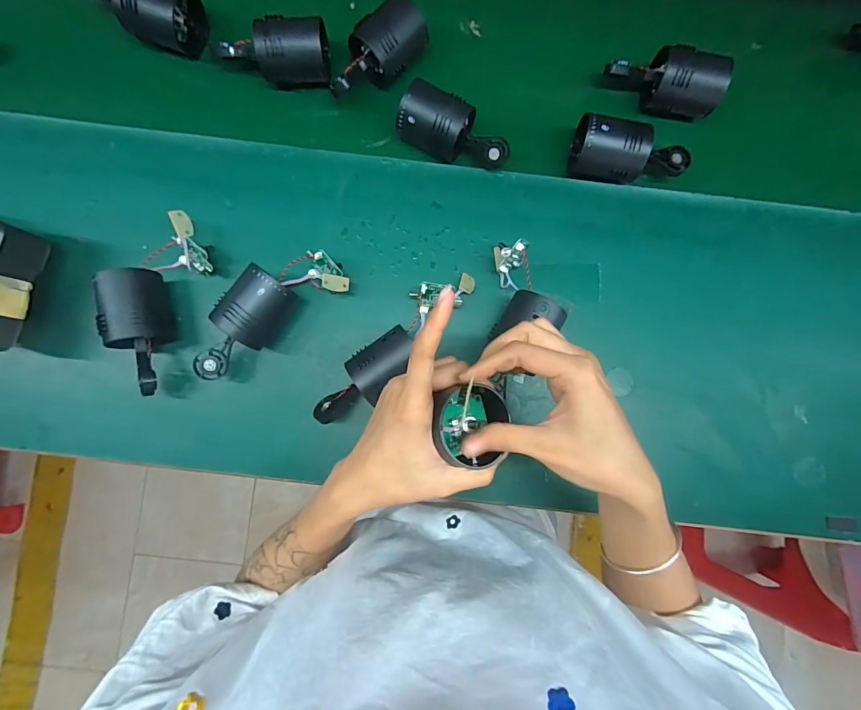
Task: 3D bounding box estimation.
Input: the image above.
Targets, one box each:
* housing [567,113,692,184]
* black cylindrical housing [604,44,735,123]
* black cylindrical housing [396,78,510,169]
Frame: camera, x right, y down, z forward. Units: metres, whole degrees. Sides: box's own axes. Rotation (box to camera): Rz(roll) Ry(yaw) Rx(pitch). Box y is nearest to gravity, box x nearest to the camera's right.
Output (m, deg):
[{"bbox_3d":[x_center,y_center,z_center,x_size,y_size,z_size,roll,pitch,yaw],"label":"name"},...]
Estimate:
[{"bbox_3d":[0.200,-0.200,0.414,0.121,0.047,0.046,10,86,0],"label":"housing"},{"bbox_3d":[0.243,-0.288,0.429,0.114,0.048,0.049,18,86,0],"label":"black cylindrical housing"},{"bbox_3d":[0.024,-0.224,0.411,0.114,0.049,0.049,16,86,0],"label":"black cylindrical housing"}]

